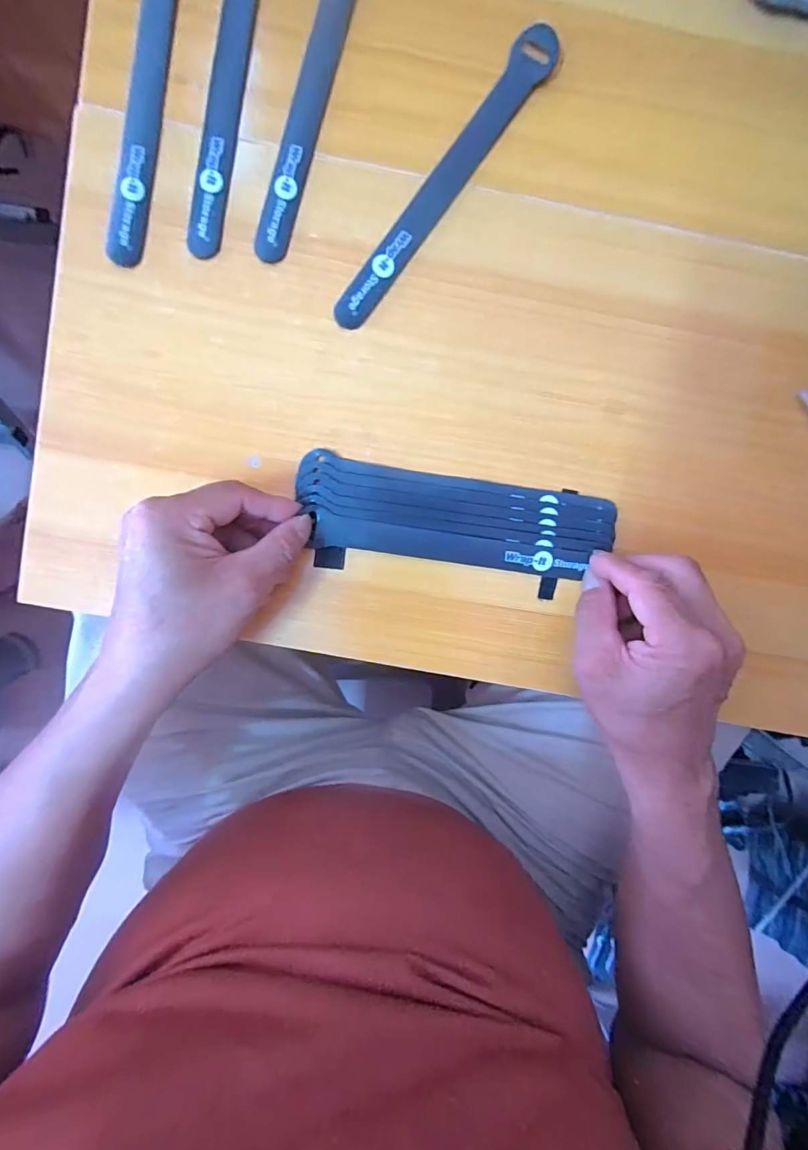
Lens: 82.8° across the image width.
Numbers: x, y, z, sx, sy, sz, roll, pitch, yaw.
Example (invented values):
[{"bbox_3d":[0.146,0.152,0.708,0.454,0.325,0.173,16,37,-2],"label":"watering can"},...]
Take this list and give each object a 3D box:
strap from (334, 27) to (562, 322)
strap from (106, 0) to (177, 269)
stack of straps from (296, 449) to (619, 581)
[{"bbox_3d":[0.023,-0.232,0.273,0.023,0.006,0.196,35,95,-12],"label":"strap"},{"bbox_3d":[-0.149,-0.284,0.265,0.021,0.005,0.197,10,95,-3],"label":"strap"},{"bbox_3d":[0.033,-0.035,0.290,0.195,0.011,0.055,8,95,-2],"label":"stack of straps"}]

